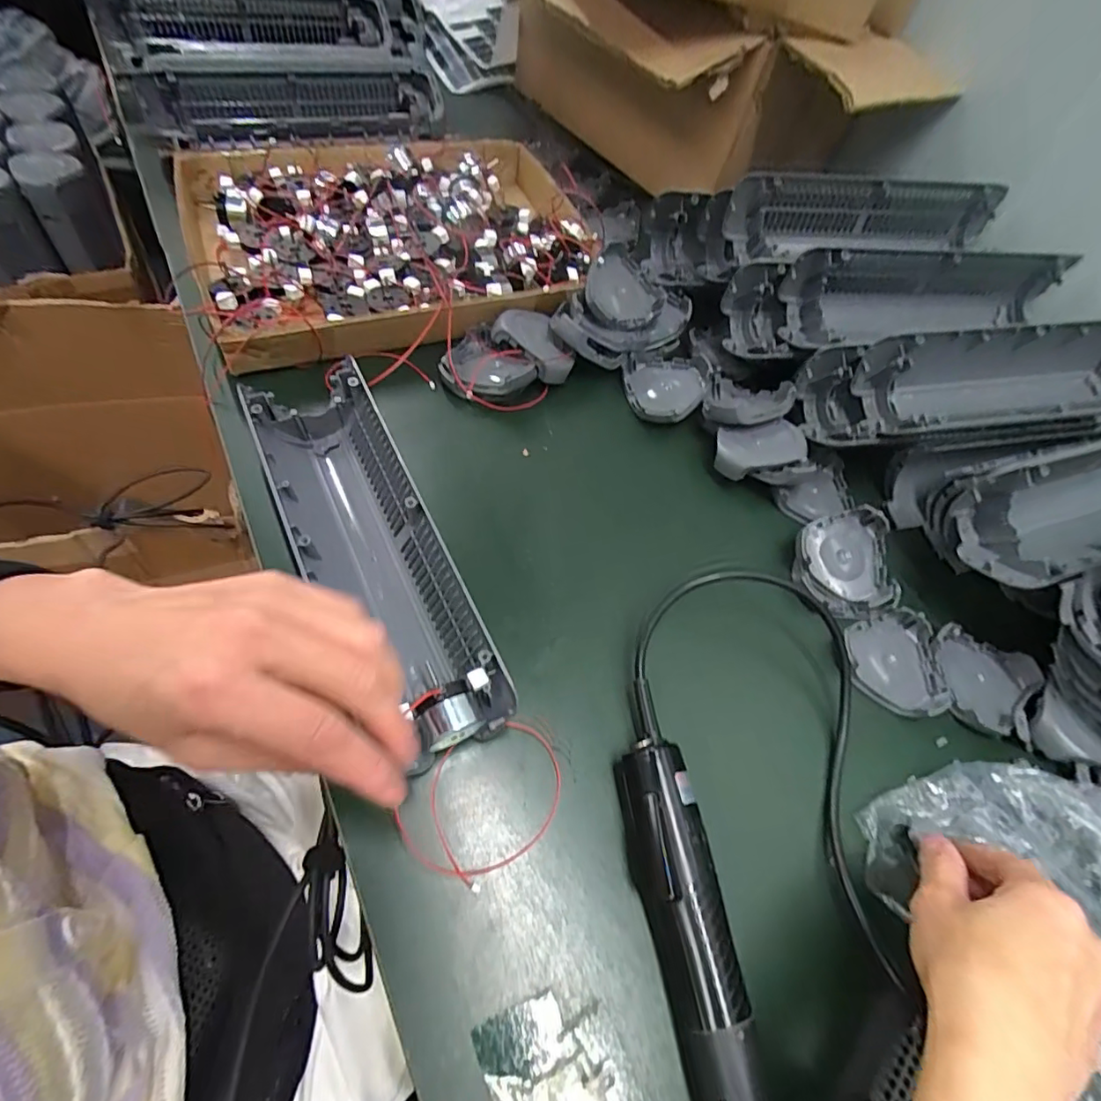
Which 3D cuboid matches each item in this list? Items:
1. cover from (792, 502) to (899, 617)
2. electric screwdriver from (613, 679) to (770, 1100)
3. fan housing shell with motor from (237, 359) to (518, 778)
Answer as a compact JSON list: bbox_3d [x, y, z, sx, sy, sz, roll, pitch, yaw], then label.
[{"bbox_3d":[0.234,0.010,0.440,0.080,0.032,0.082,-1,60,-11],"label":"cover"},{"bbox_3d":[0.073,0.199,0.299,0.041,0.033,0.242,-3,61,-12],"label":"electric screwdriver"},{"bbox_3d":[-0.125,0.001,0.378,0.092,0.068,0.288,-21,66,-21],"label":"fan housing shell with motor"}]

